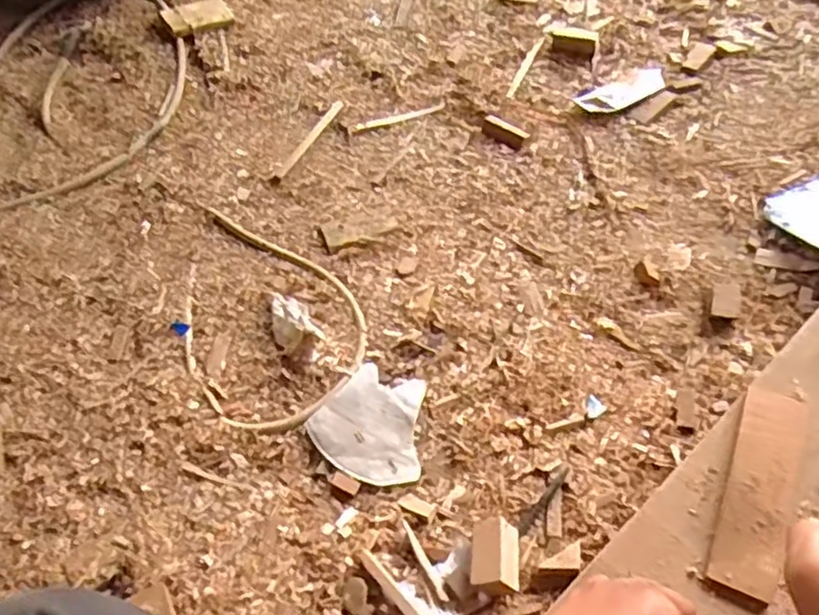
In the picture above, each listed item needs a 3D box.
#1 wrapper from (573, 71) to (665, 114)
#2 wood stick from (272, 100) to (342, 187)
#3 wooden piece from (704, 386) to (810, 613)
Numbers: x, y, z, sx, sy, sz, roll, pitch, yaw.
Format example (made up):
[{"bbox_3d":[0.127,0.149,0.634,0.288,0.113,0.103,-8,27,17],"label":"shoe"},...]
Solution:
[{"bbox_3d":[0.301,-0.302,0.962,0.143,0.019,0.063,-28,58,-14],"label":"wrapper"},{"bbox_3d":[-0.136,-0.224,0.926,0.015,0.004,0.166,21,60,18],"label":"wood stick"},{"bbox_3d":[0.297,0.153,0.585,0.053,0.018,0.192,20,60,18],"label":"wooden piece"}]

